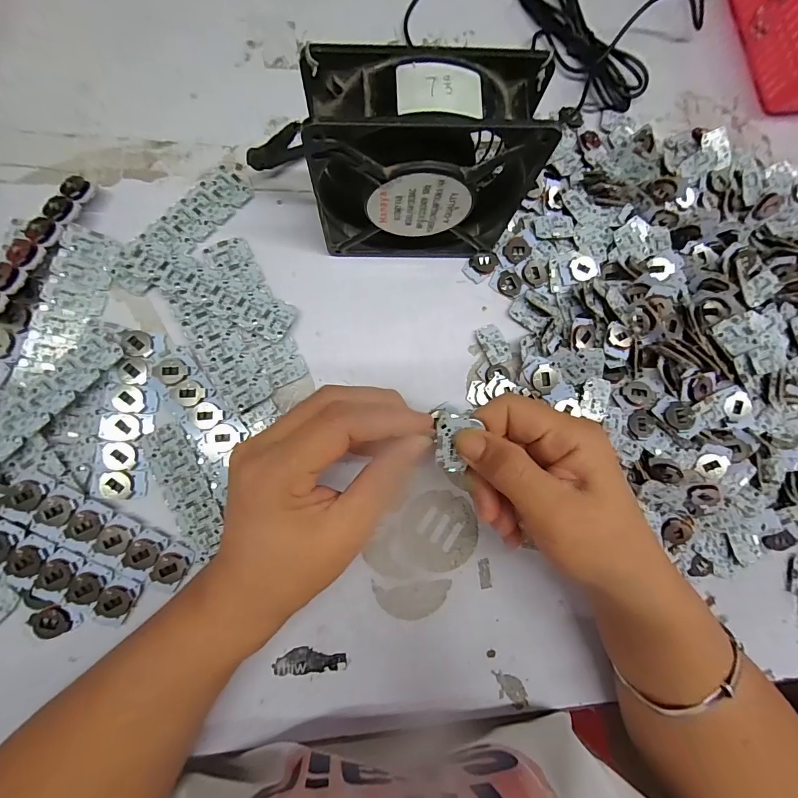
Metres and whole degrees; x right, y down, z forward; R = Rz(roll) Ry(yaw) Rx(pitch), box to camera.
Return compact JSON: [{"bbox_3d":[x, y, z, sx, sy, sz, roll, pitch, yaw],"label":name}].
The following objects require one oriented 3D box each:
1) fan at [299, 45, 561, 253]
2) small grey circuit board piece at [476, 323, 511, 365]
[{"bbox_3d":[0.011,-0.131,0.230,0.120,0.121,0.040,-3,83,-7],"label":"fan"},{"bbox_3d":[0.071,-0.041,0.286,0.020,0.006,0.029,-22,86,-9],"label":"small grey circuit board piece"}]

